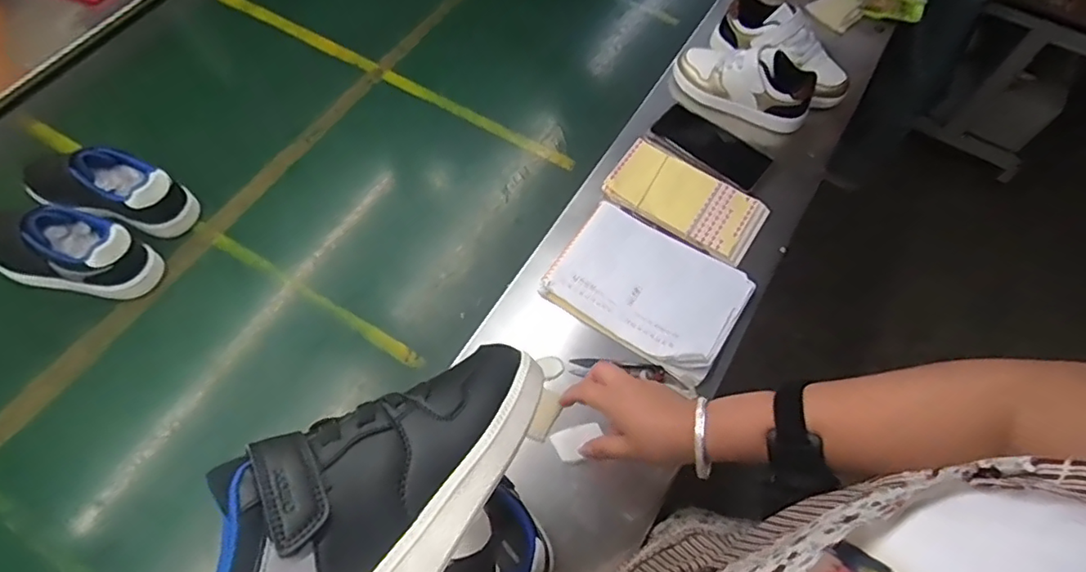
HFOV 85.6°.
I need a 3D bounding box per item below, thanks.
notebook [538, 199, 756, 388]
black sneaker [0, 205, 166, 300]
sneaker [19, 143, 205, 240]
[{"bbox_3d":[0.125,-0.004,0.695,0.214,0.014,0.160,31,66,13],"label":"notebook"},{"bbox_3d":[-0.573,-0.049,0.682,0.204,0.091,0.074,8,64,2],"label":"black sneaker"},{"bbox_3d":[-0.559,-0.131,0.733,0.214,0.094,0.072,16,64,5],"label":"sneaker"}]

